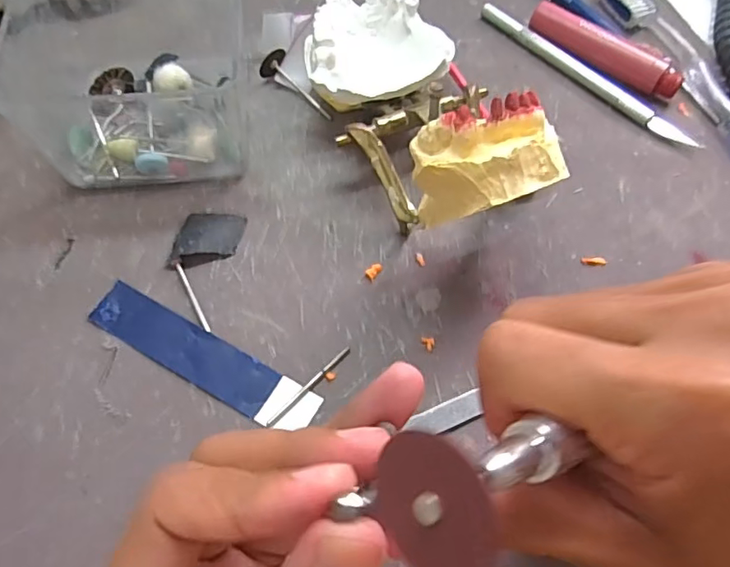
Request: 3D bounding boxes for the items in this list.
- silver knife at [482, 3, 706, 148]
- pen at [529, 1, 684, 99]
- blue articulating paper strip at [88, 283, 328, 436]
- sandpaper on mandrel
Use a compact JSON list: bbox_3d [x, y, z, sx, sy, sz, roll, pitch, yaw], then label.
[{"bbox_3d":[0.117,-0.114,0.306,0.138,0.008,0.011,41,69,18],"label":"silver knife"},{"bbox_3d":[0.129,-0.126,0.306,0.086,0.018,0.017,35,67,16],"label":"pen"},{"bbox_3d":[-0.066,0.029,0.228,0.102,0.004,0.021,27,65,12],"label":"blue articulating paper strip"},{"bbox_3d":[-0.072,-0.009,0.246,0.027,0.007,0.055,6,63,2],"label":"sandpaper on mandrel"}]

